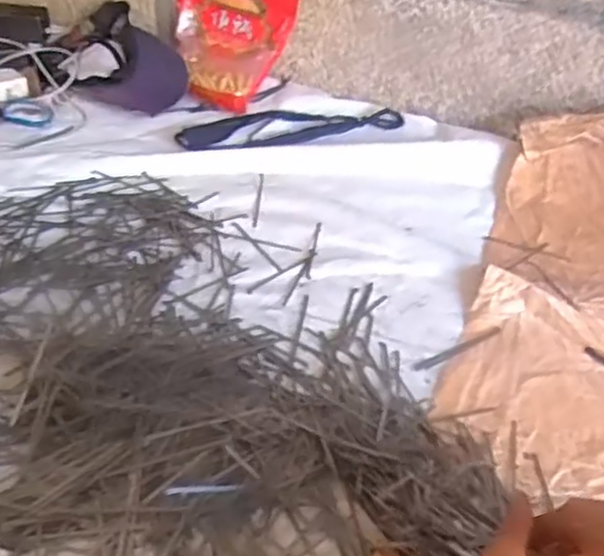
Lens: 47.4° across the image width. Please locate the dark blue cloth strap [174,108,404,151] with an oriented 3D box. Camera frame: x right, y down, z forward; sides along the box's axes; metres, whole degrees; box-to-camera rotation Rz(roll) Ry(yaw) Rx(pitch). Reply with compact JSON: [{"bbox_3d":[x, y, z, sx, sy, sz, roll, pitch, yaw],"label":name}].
[{"bbox_3d":[-0.011,-0.234,1.047,0.360,0.018,0.087,-9,42,-17],"label":"dark blue cloth strap"}]

